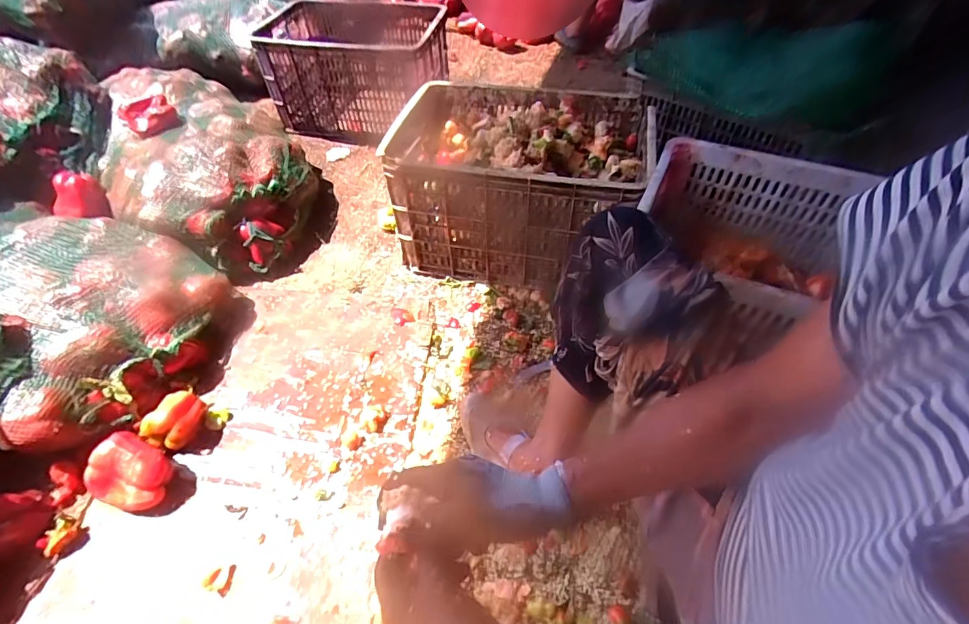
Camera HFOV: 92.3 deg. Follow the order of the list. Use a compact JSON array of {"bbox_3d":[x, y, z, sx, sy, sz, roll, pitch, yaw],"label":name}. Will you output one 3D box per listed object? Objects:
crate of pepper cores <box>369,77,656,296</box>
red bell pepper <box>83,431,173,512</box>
[{"bbox_3d":[0.053,-0.269,1.048,0.550,0.309,0.359,5,50,6],"label":"crate of pepper cores"},{"bbox_3d":[-0.545,0.253,0.725,0.106,0.088,0.096,19,52,17],"label":"red bell pepper"}]

